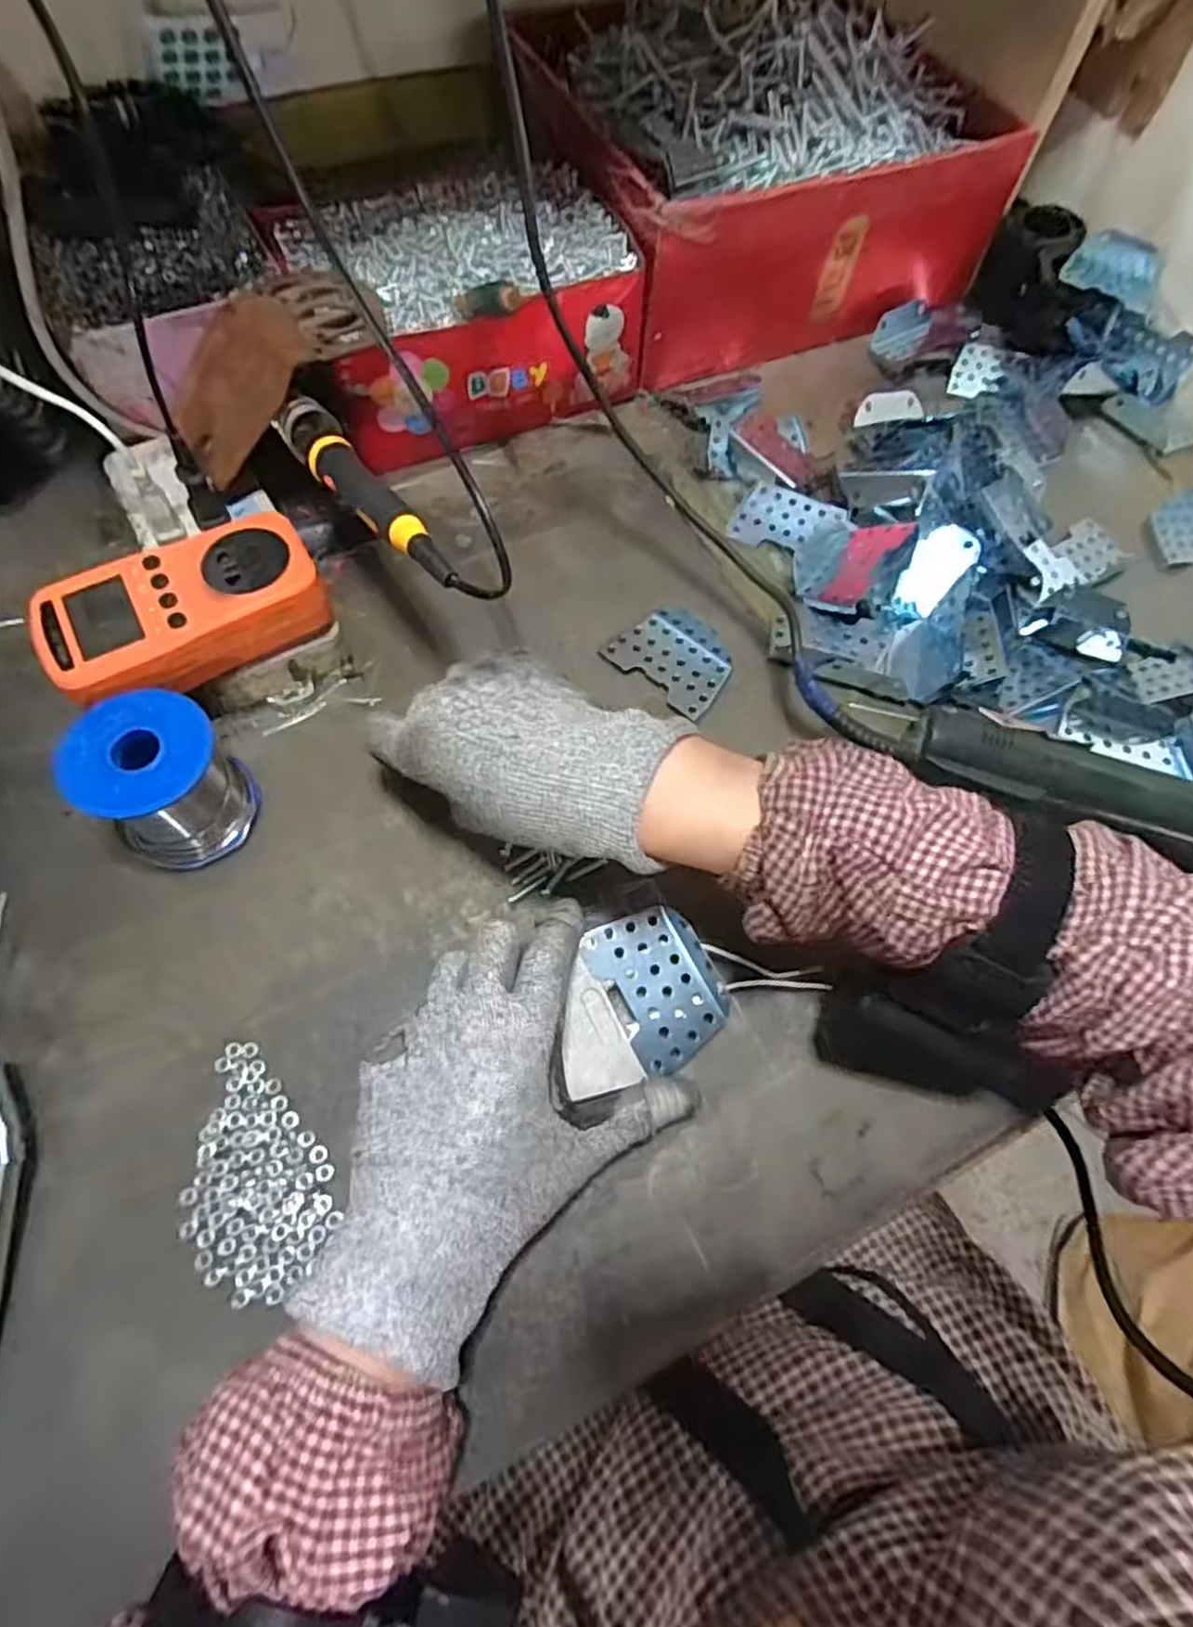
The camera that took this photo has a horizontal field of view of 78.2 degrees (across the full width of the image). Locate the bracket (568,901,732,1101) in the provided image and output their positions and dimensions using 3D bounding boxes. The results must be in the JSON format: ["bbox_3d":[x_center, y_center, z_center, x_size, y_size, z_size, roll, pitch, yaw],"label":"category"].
[{"bbox_3d":[0.017,0.082,0.330,0.077,0.011,0.066,-21,68,-11],"label":"bracket"}]

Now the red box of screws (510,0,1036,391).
[{"bbox_3d":[0.120,-0.483,0.546,0.304,0.119,0.250,-19,67,-12],"label":"red box of screws"}]

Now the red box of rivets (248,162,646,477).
[{"bbox_3d":[-0.088,-0.335,0.488,0.209,0.088,0.159,-26,69,-15],"label":"red box of rivets"}]

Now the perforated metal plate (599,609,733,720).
[{"bbox_3d":[0.048,-0.092,0.429,0.068,0.008,0.058,40,69,14],"label":"perforated metal plate"}]

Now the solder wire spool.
[{"bbox_3d":[-0.204,-0.015,0.346,0.058,0.064,0.062,1,65,-3],"label":"solder wire spool"}]

